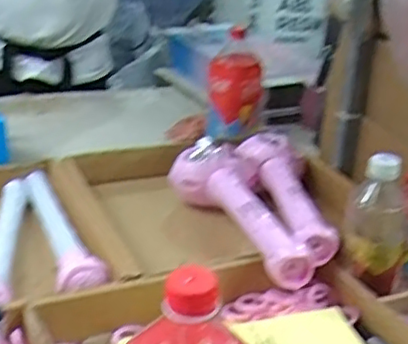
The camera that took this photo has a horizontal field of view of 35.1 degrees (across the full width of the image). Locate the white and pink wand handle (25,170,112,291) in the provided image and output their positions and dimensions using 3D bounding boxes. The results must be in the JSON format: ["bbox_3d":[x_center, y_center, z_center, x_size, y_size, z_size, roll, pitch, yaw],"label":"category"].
[{"bbox_3d":[-0.183,0.071,0.803,0.051,0.042,0.310,-6,26,-24],"label":"white and pink wand handle"}]

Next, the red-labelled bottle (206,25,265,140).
[{"bbox_3d":[0.055,-0.151,1.126,0.095,0.171,0.092,6,24,3],"label":"red-labelled bottle"}]

